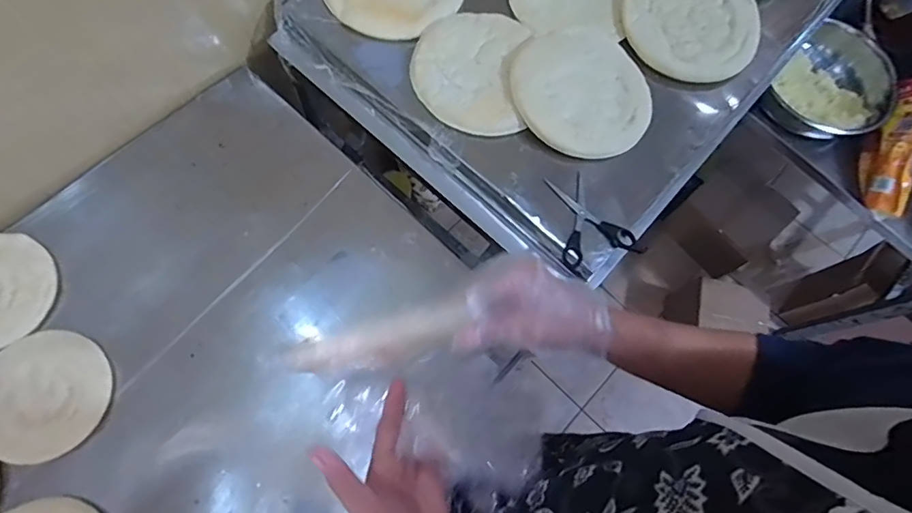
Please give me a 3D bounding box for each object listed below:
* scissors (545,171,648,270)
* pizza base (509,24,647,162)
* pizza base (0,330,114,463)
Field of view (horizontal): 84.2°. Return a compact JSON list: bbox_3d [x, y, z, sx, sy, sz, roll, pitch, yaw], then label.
[{"bbox_3d":[0.177,-0.053,0.647,0.099,0.006,0.118,-10,72,-8],"label":"scissors"},{"bbox_3d":[0.175,-0.234,0.698,0.198,0.028,0.196,1,71,-4],"label":"pizza base"},{"bbox_3d":[-0.499,0.167,0.604,0.147,0.018,0.140,1,71,-4],"label":"pizza base"}]

